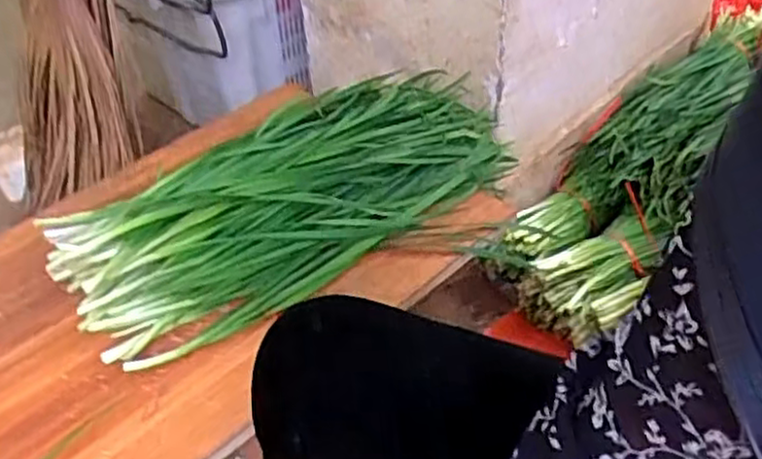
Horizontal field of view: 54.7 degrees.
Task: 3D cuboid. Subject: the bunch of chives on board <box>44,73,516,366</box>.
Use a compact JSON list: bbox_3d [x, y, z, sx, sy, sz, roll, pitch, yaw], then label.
[{"bbox_3d":[-0.061,-0.048,0.756,0.514,0.095,0.216,-34,50,-29],"label":"bunch of chives on board"}]

